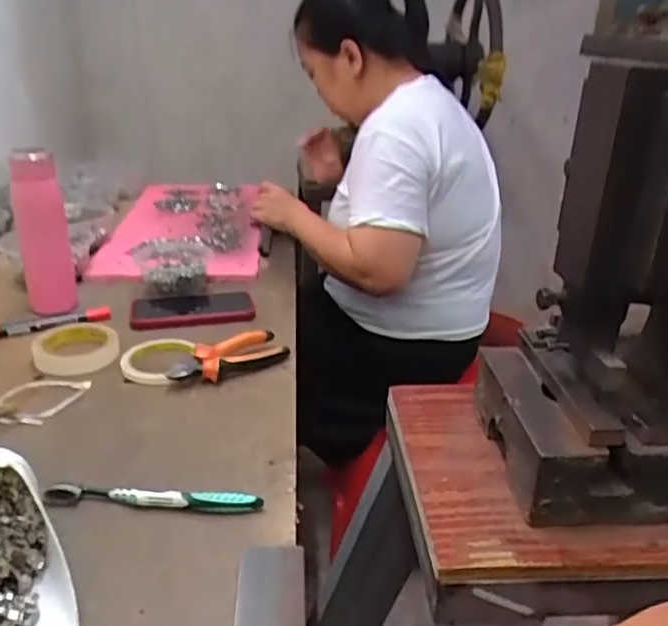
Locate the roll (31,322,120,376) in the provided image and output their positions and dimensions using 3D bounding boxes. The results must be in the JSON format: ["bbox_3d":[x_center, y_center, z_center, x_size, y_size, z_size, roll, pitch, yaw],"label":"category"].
[{"bbox_3d":[-0.314,0.040,0.806,0.092,0.020,0.096,-3,25,-11],"label":"roll"}]

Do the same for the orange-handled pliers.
[{"bbox_3d":[-0.122,0.051,0.780,0.141,0.031,0.054,-18,31,-38],"label":"orange-handled pliers"}]

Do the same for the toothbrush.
[{"bbox_3d":[-0.155,0.159,0.561,0.183,0.018,0.015,3,24,2],"label":"toothbrush"}]

